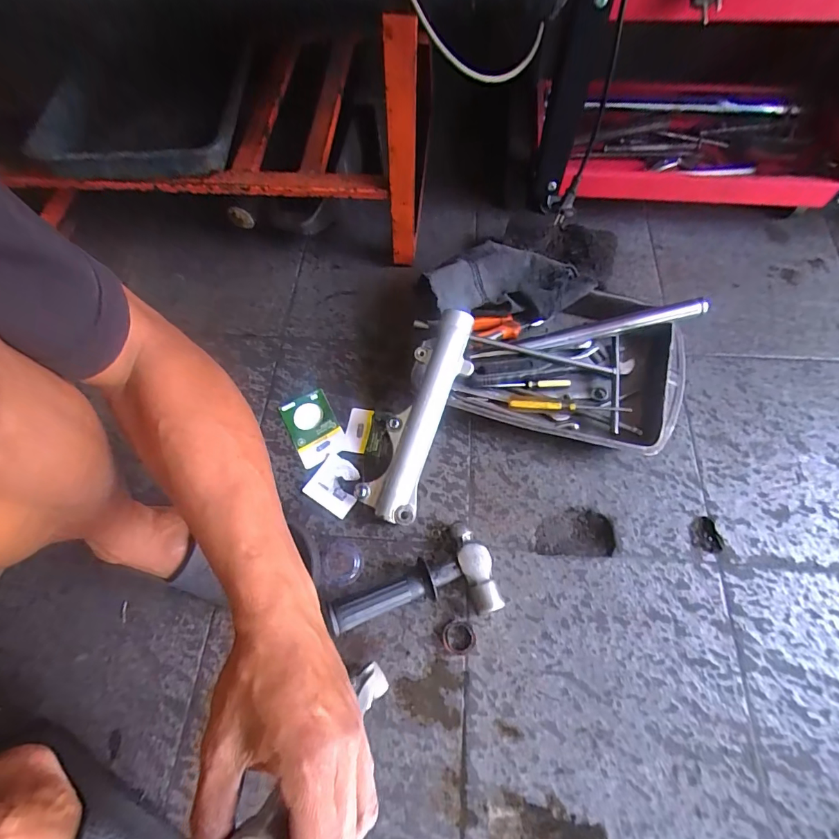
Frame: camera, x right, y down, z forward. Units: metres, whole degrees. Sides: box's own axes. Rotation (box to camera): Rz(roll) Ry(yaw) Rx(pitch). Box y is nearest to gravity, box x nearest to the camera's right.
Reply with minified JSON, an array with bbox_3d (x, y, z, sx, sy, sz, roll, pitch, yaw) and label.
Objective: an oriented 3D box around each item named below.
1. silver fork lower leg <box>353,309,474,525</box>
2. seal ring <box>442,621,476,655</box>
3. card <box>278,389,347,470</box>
[{"bbox_3d":[0.002,-0.006,0.567,0.080,0.061,0.276,20,86,11],"label":"silver fork lower leg"},{"bbox_3d":[0.045,0.247,0.491,0.037,0.008,0.035,-1,65,1],"label":"seal ring"},{"bbox_3d":[-0.151,0.011,0.615,0.067,0.007,0.106,-27,67,-11],"label":"card"}]

